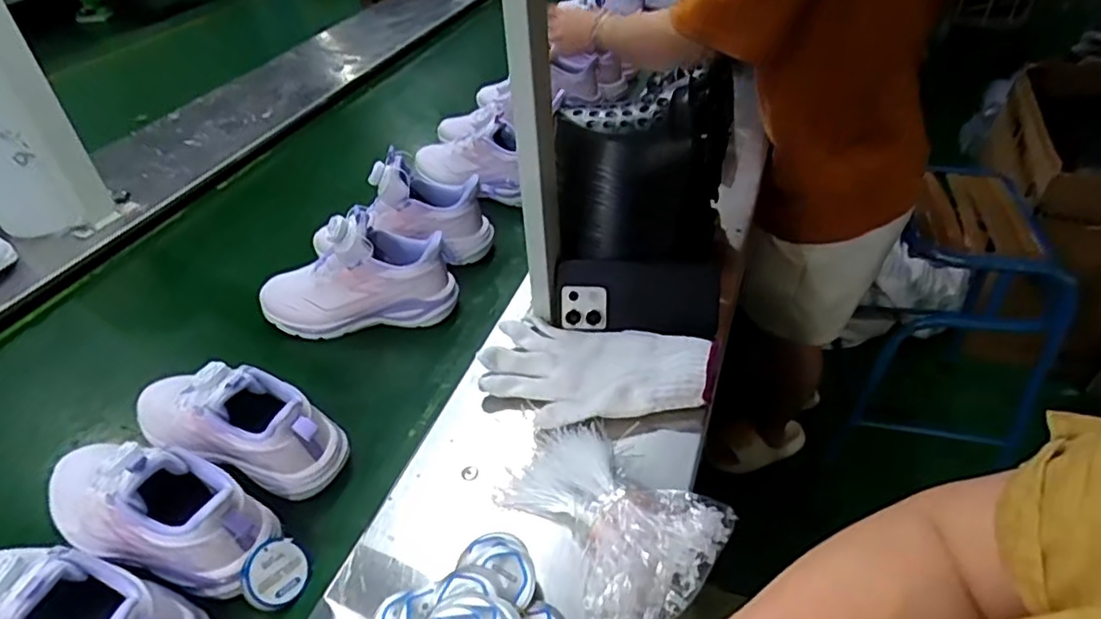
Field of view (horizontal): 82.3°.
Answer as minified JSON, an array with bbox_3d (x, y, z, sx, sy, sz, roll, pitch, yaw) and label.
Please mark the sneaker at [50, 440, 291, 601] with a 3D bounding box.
[{"bbox_3d":[-0.319,0.146,0.489,0.211,0.102,0.083,14,44,7],"label":"sneaker"}]

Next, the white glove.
[{"bbox_3d":[0.041,0.055,0.595,0.217,0.055,0.135,13,44,7],"label":"white glove"}]

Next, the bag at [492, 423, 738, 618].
[{"bbox_3d":[0.034,0.163,0.490,0.129,0.060,0.174,-32,56,-33],"label":"bag"}]

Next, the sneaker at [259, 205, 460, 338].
[{"bbox_3d":[-0.216,-0.041,0.705,0.219,0.118,0.079,-4,45,-11],"label":"sneaker"}]

